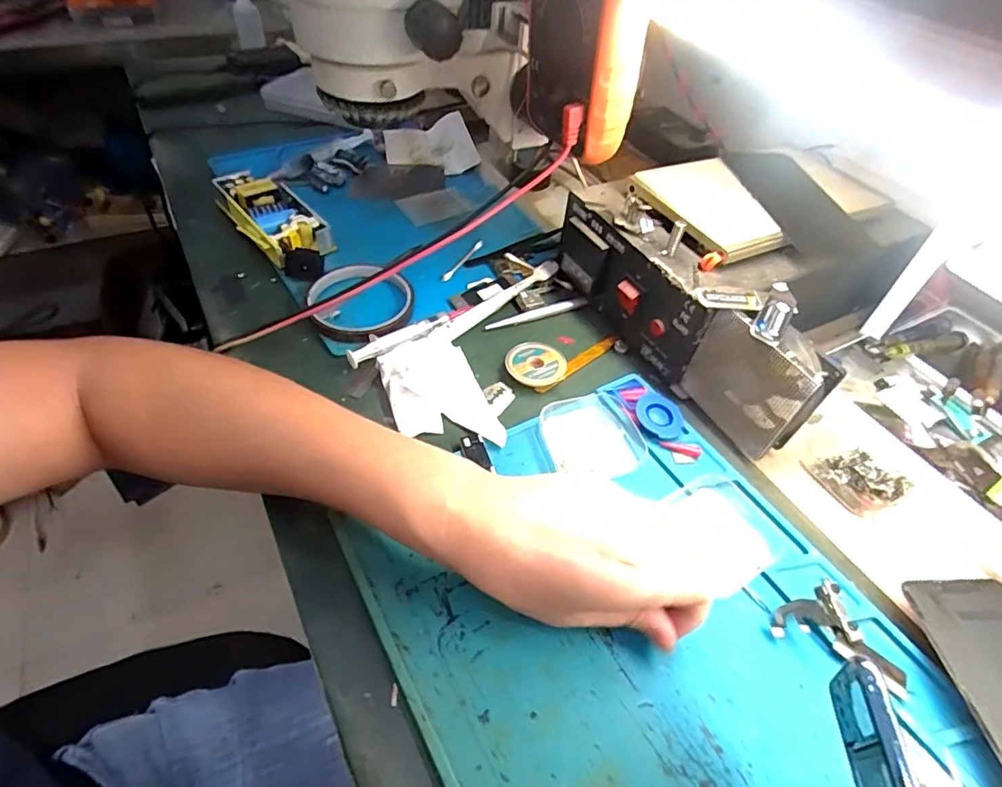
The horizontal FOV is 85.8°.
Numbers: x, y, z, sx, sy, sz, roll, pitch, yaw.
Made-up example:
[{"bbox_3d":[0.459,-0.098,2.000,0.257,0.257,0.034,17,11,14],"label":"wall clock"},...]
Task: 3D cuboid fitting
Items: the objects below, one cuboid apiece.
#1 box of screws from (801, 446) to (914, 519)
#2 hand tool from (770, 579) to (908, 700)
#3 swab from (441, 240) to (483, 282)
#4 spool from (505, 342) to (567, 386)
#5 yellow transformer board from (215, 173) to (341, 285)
[{"bbox_3d":[0.243,0.056,0.367,0.039,0.022,0.051,-23,54,-22],"label":"box of screws"},{"bbox_3d":[0.183,0.137,0.289,0.052,0.004,0.060,-19,53,-19],"label":"hand tool"},{"bbox_3d":[-0.036,-0.125,0.506,0.008,0.005,0.069,23,51,16],"label":"swab"},{"bbox_3d":[0.027,-0.022,0.416,0.045,0.013,0.042,2,49,-2],"label":"spool"},{"bbox_3d":[-0.205,-0.157,0.500,0.057,0.032,0.160,-31,58,-29],"label":"yellow transformer board"}]

